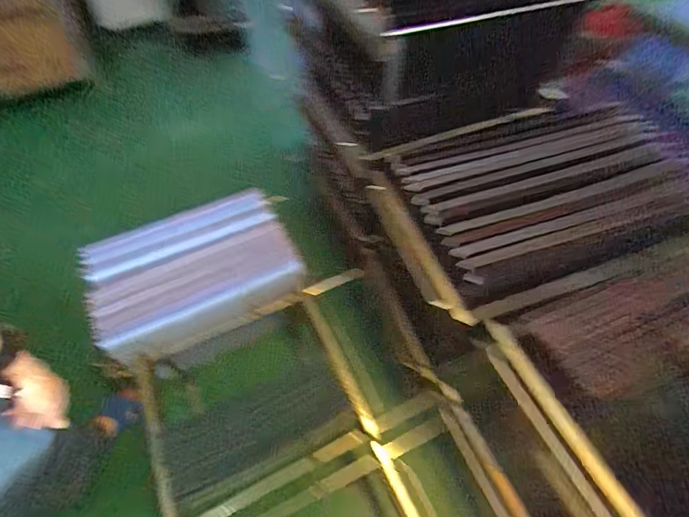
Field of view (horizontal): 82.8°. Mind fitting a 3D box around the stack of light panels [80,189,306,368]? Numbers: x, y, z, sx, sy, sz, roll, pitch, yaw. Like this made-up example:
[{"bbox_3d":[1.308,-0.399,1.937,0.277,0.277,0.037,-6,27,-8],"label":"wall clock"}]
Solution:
[{"bbox_3d":[-0.394,0.039,1.043,0.511,0.157,0.358,-20,56,-14],"label":"stack of light panels"}]

